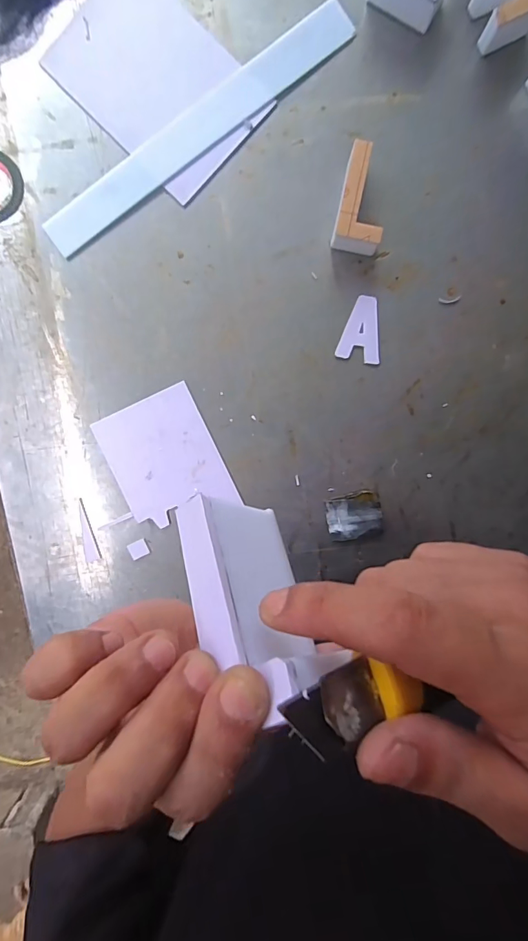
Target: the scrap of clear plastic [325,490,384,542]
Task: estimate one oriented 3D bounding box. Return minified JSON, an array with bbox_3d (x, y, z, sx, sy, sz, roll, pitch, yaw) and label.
[{"bbox_3d":[0.120,0.061,0.585,0.071,0.017,0.059,-14,94,2],"label":"scrap of clear plastic"}]

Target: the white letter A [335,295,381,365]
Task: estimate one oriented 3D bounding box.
[{"bbox_3d":[0.131,-0.183,0.574,0.054,0.004,0.083,14,94,0],"label":"white letter A"}]

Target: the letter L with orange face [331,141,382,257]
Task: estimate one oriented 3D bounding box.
[{"bbox_3d":[0.122,-0.331,0.544,0.057,0.046,0.109,12,94,0],"label":"letter L with orange face"}]

